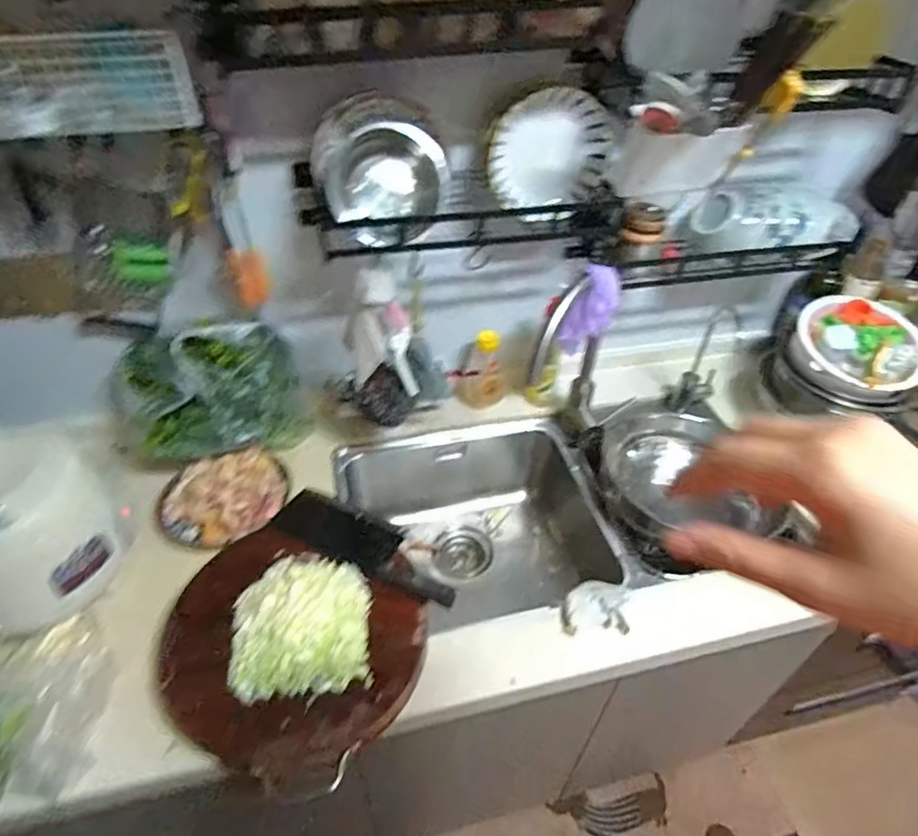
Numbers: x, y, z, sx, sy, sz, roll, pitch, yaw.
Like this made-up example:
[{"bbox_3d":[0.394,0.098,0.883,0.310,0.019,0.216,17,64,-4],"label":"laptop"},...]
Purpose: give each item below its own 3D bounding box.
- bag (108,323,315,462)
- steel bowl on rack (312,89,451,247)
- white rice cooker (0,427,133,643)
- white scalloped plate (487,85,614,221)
[{"bbox_3d":[-0.388,-0.030,0.916,0.287,0.181,0.141,-10,44,-14],"label":"bag"},{"bbox_3d":[-0.097,-0.324,0.756,0.171,0.142,0.103,-20,47,-23],"label":"steel bowl on rack"},{"bbox_3d":[-0.555,0.130,0.714,0.197,0.192,0.226,23,46,20],"label":"white rice cooker"},{"bbox_3d":[0.132,-0.371,0.806,0.179,0.159,0.033,-18,35,-7],"label":"white scalloped plate"}]

